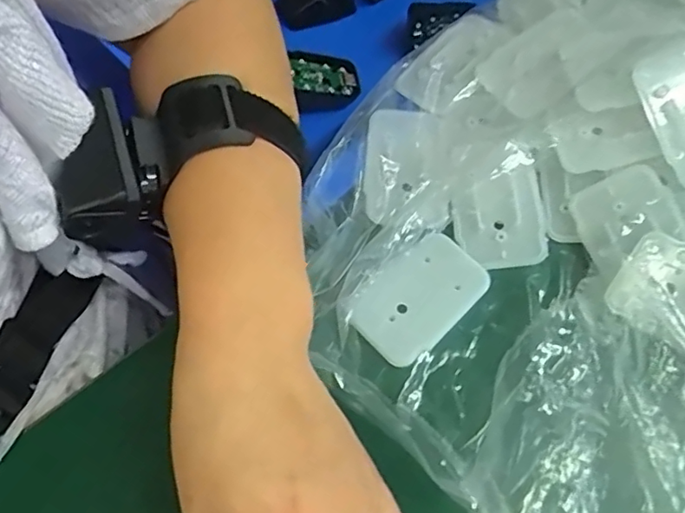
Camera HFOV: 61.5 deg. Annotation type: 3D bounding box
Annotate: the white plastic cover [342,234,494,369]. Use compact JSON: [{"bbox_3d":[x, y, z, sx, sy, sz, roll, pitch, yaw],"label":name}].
[{"bbox_3d":[0.038,0.018,0.279,0.041,0.008,0.067,42,71,18],"label":"white plastic cover"}]

